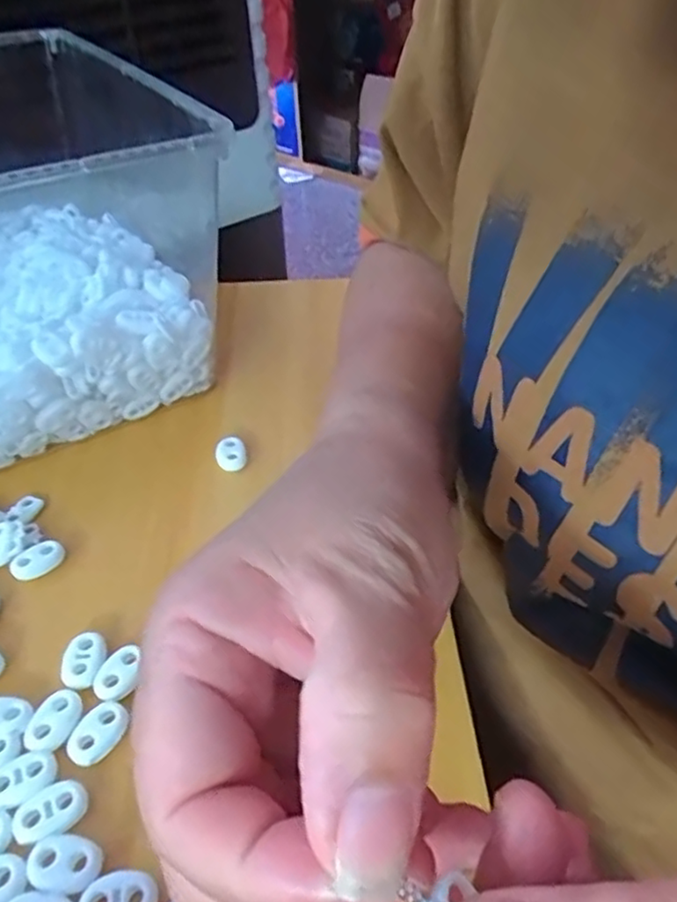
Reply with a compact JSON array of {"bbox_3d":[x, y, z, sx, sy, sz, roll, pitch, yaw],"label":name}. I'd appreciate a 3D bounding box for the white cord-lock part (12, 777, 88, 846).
[{"bbox_3d":[-0.094,0.115,0.204,0.023,0.004,0.016,-25,47,-22],"label":"white cord-lock part"}]

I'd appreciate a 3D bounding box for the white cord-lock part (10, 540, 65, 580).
[{"bbox_3d":[-0.134,0.048,0.282,0.022,0.007,0.014,-34,51,-29],"label":"white cord-lock part"}]

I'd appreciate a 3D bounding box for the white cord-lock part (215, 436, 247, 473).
[{"bbox_3d":[-0.056,0.001,0.329,0.015,0.006,0.022,-13,44,-11],"label":"white cord-lock part"}]

